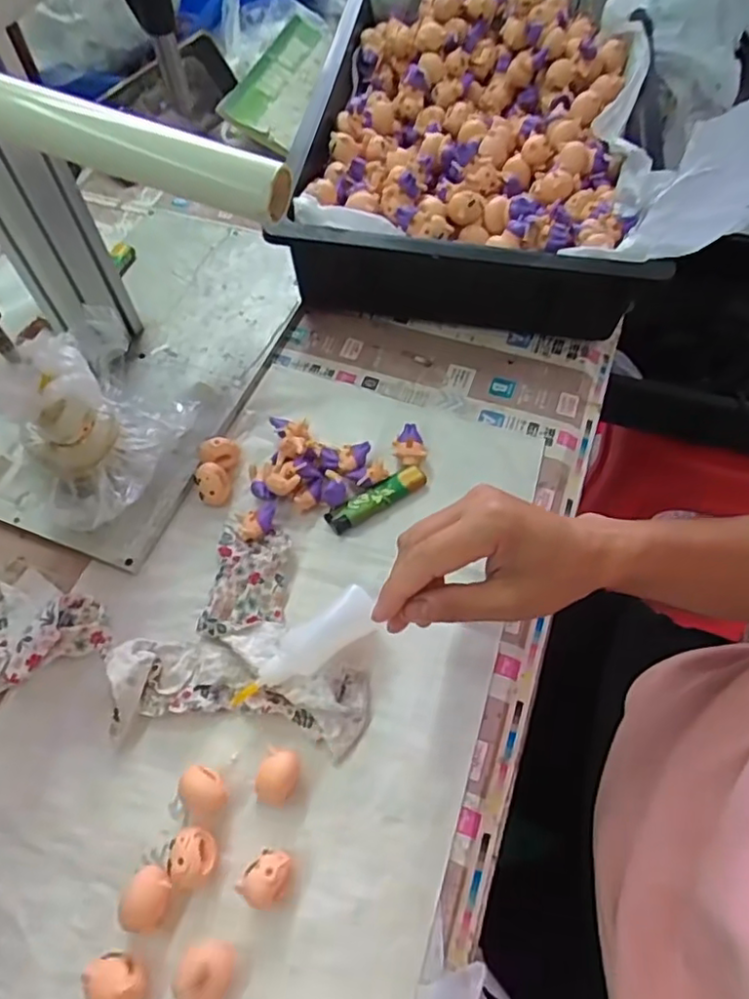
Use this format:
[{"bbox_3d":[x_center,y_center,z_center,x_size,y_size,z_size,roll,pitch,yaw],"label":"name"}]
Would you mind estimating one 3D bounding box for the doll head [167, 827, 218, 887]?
[{"bbox_3d":[-0.100,0.199,0.348,0.023,0.022,0.028,6,58,4],"label":"doll head"}]

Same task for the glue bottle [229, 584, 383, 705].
[{"bbox_3d":[-0.042,0.094,0.391,0.100,0.021,0.024,-36,61,-9],"label":"glue bottle"}]

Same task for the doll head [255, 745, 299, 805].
[{"bbox_3d":[-0.056,0.164,0.369,0.022,0.021,0.029,26,61,15],"label":"doll head"}]

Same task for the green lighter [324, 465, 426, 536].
[{"bbox_3d":[0.002,-0.001,0.468,0.080,0.011,0.019,-28,62,-17],"label":"green lighter"}]

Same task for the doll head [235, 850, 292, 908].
[{"bbox_3d":[-0.057,0.206,0.342,0.021,0.026,0.028,28,62,16],"label":"doll head"}]

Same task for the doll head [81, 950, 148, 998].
[{"bbox_3d":[-0.130,0.249,0.321,0.030,0.025,0.025,26,61,15],"label":"doll head"}]

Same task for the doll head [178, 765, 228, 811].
[{"bbox_3d":[-0.098,0.170,0.366,0.026,0.023,0.021,14,59,9],"label":"doll head"}]

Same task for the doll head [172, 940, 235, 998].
[{"bbox_3d":[-0.085,0.244,0.322,0.028,0.024,0.030,0,58,0],"label":"doll head"}]

